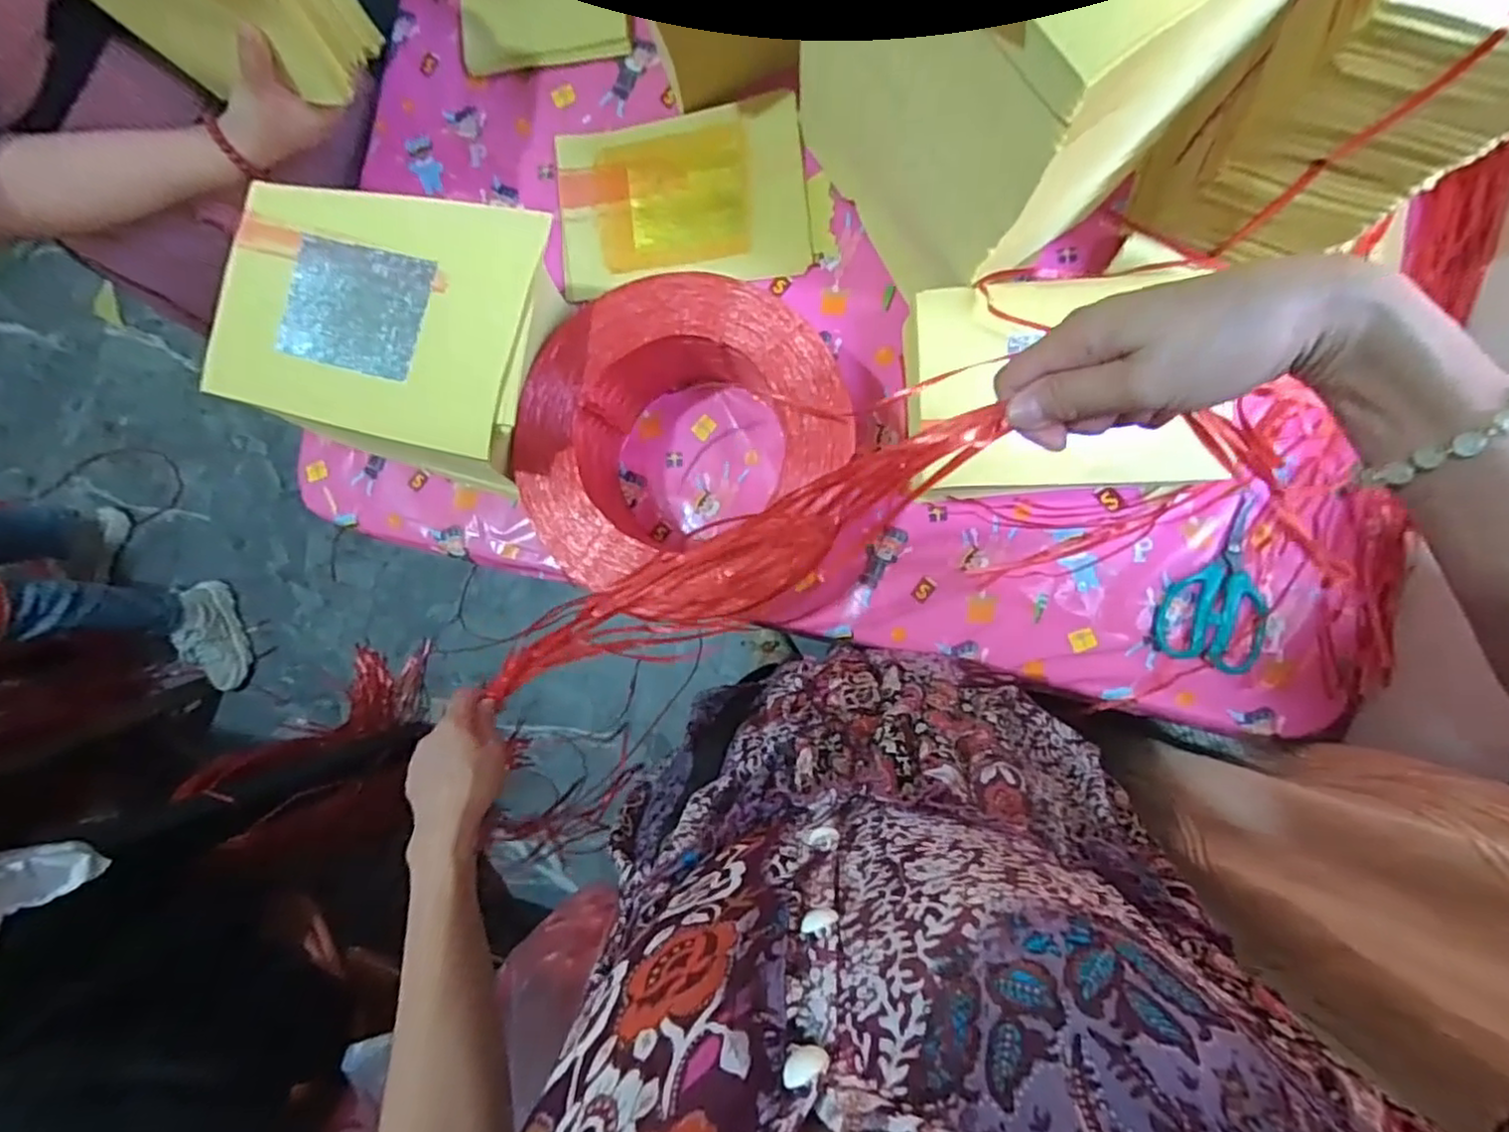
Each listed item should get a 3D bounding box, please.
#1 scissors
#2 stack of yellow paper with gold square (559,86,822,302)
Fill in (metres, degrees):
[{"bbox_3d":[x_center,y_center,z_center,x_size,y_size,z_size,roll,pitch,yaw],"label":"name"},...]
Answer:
[{"bbox_3d":[0.398,0.013,0.576,0.087,0.011,0.147,11,90,7],"label":"scissors"},{"bbox_3d":[-0.068,-0.347,0.637,0.232,0.021,0.162,-5,88,7],"label":"stack of yellow paper with gold square"}]

